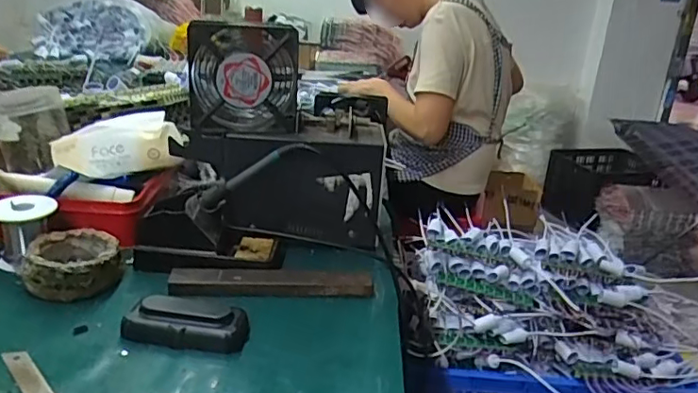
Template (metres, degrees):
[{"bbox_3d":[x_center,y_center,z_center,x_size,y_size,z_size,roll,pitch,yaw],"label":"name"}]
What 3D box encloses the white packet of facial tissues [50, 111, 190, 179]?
[{"bbox_3d":[-0.281,-0.063,0.699,0.151,0.063,0.043,-10,24,-8],"label":"white packet of facial tissues"}]

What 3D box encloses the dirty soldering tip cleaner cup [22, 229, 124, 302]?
[{"bbox_3d":[-0.279,0.068,0.584,0.085,0.040,0.076,2,20,-9],"label":"dirty soldering tip cleaner cup"}]

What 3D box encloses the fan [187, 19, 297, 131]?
[{"bbox_3d":[-0.118,-0.131,0.638,0.117,0.116,0.036,-1,21,-15],"label":"fan"}]

